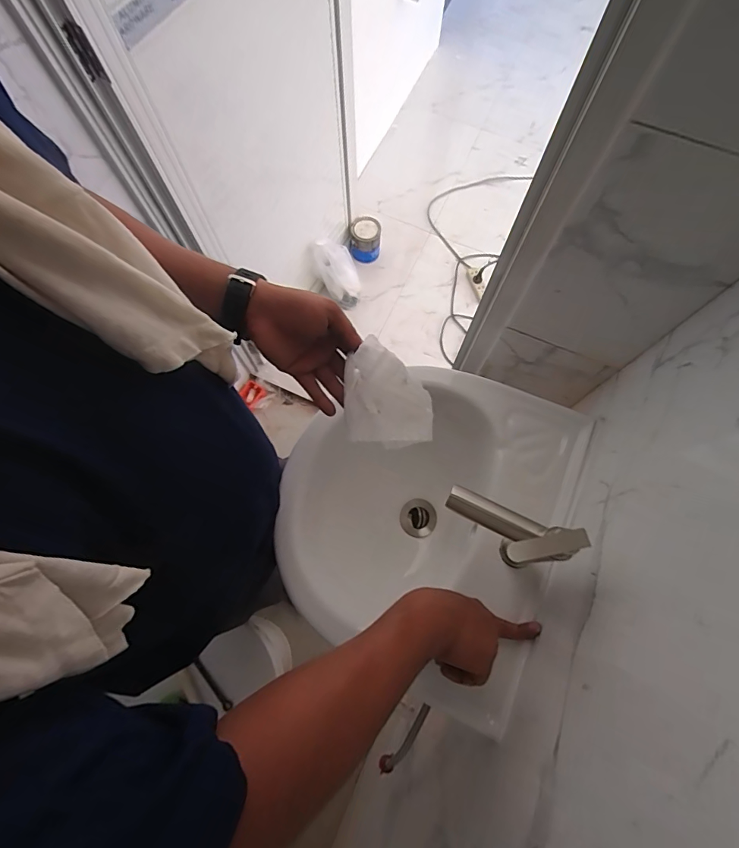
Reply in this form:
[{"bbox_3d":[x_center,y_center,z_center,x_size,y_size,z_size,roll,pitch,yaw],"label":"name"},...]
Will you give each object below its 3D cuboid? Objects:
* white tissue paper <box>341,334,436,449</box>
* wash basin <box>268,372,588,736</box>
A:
[{"bbox_3d":[0.021,-0.031,0.438,0.091,0.051,0.099,4,73,3],"label":"white tissue paper"},{"bbox_3d":[0.085,0.129,0.625,0.317,0.170,0.396,25,75,9],"label":"wash basin"}]

